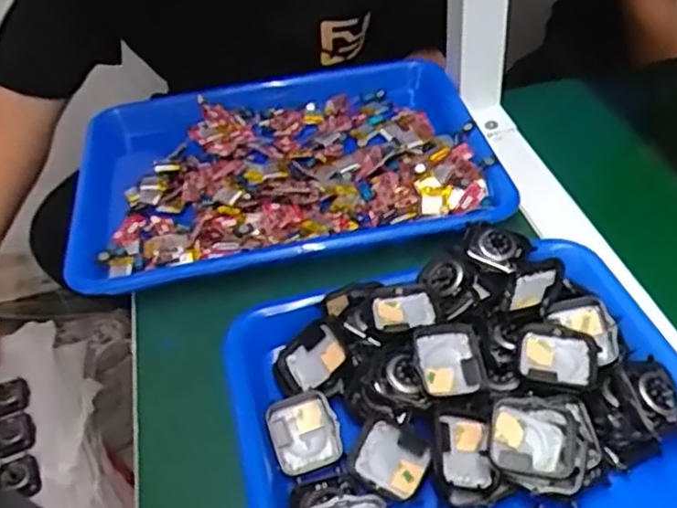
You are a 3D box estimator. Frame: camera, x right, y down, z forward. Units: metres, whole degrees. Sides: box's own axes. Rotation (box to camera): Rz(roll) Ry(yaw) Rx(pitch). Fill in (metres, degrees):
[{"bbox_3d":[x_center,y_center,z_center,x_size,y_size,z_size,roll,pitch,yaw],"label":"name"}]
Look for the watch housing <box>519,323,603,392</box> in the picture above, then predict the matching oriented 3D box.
[{"bbox_3d":[0.124,0.057,0.391,0.043,0.009,0.034,10,45,18],"label":"watch housing"}]

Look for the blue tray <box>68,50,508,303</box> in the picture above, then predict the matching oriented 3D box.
[{"bbox_3d":[-0.050,-0.077,0.593,0.337,0.038,0.257,-9,42,-2],"label":"blue tray"}]

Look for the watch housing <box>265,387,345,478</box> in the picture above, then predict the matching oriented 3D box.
[{"bbox_3d":[-0.019,0.102,0.397,0.037,0.019,0.040,-17,43,-10],"label":"watch housing"}]

